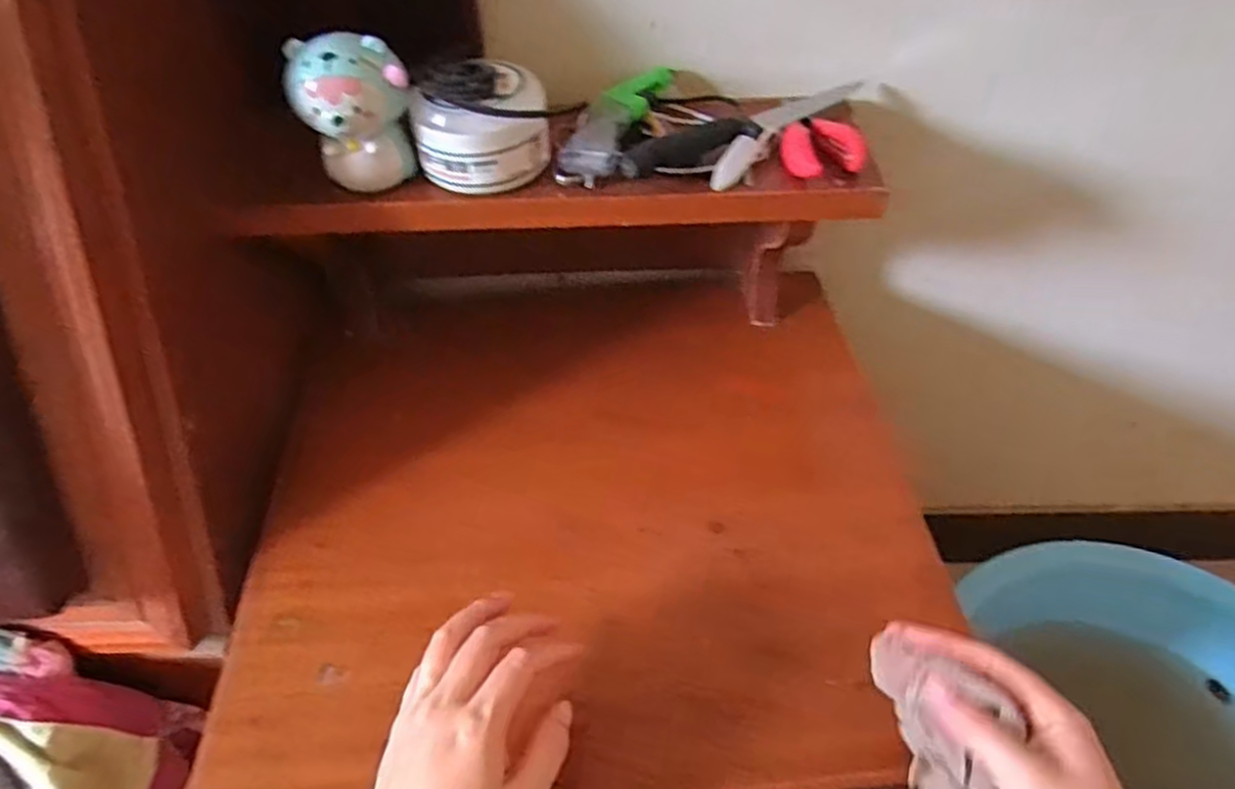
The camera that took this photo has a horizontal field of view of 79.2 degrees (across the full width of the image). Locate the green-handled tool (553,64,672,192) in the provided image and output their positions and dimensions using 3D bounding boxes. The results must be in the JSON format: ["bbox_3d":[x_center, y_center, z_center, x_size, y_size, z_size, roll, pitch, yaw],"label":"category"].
[{"bbox_3d":[0.000,-0.205,0.559,0.044,0.030,0.147,13,49,14],"label":"green-handled tool"}]

